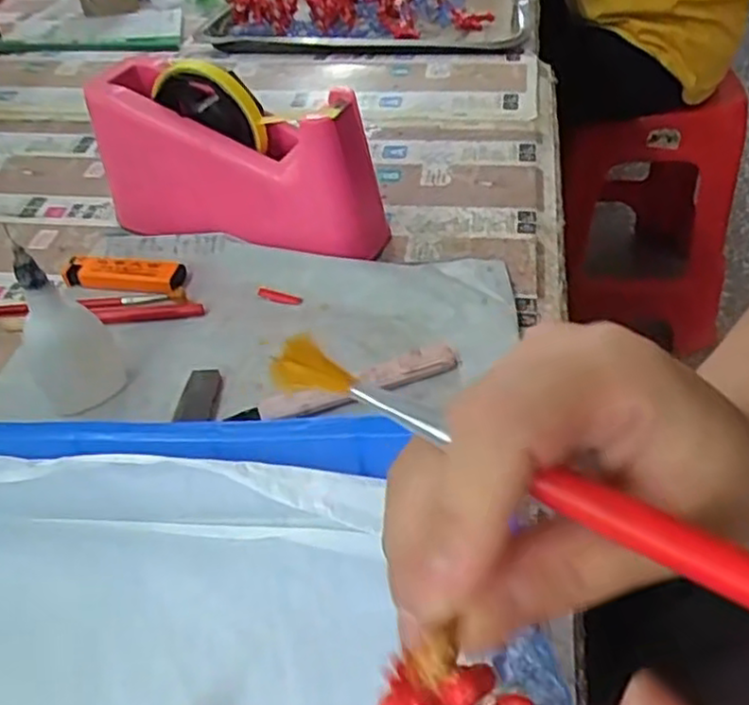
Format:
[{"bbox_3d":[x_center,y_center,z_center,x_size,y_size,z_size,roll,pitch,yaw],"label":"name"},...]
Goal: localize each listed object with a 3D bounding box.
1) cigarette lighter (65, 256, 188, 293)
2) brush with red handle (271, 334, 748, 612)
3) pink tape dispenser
[{"bbox_3d":[-0.165,-0.052,0.469,0.079,0.013,0.020,5,45,11],"label":"cigarette lighter"},{"bbox_3d":[0.044,0.031,0.142,0.143,0.009,0.008,25,50,11],"label":"brush with red handle"},{"bbox_3d":[-0.090,-0.122,0.468,0.192,0.110,0.055,14,47,20],"label":"pink tape dispenser"}]

